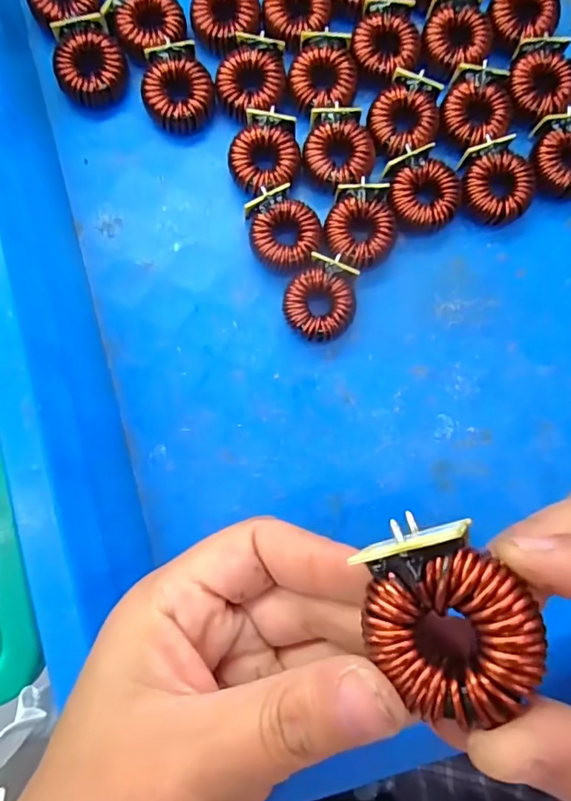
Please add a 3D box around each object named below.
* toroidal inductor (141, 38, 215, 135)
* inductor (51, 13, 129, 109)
[{"bbox_3d":[-0.057,-0.164,0.270,0.035,0.017,0.043,-8,85,-2],"label":"toroidal inductor"},{"bbox_3d":[-0.103,-0.178,0.268,0.034,0.014,0.041,-18,86,-2],"label":"inductor"}]

